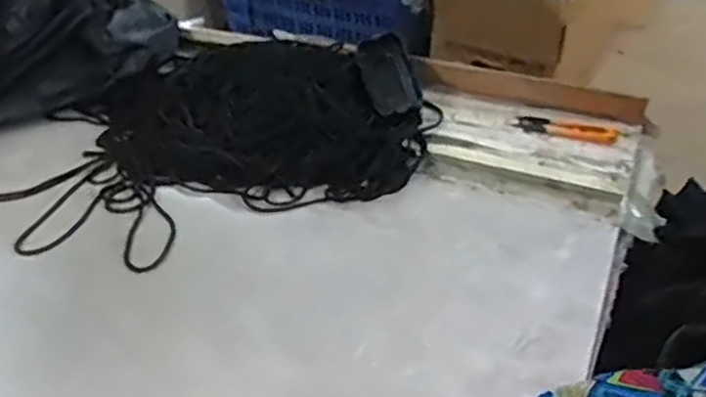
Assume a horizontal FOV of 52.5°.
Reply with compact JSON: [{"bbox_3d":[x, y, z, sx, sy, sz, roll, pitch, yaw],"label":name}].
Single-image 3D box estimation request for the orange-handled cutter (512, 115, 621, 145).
[{"bbox_3d":[0.229,-0.075,0.767,0.106,0.008,0.028,11,45,16],"label":"orange-handled cutter"}]

